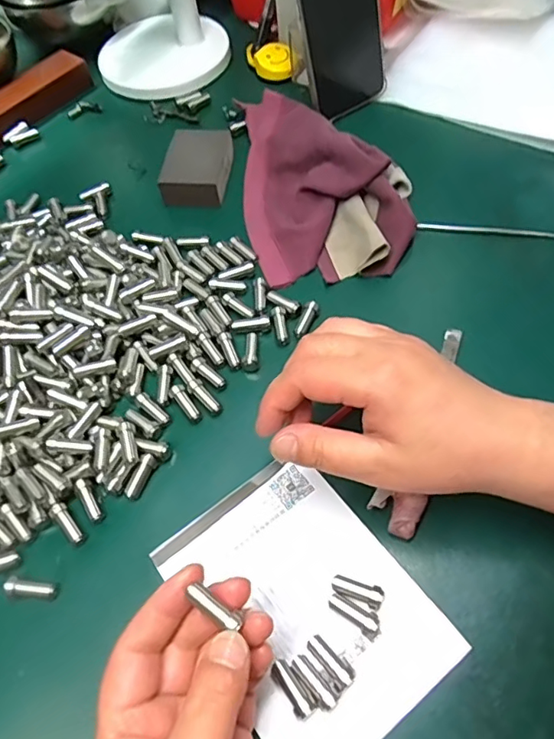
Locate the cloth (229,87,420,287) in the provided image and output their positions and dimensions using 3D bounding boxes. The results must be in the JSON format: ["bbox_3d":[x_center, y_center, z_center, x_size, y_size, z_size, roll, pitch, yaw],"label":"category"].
[{"bbox_3d":[0.034,-0.166,0.428,0.124,0.041,0.210,-7,60,0],"label":"cloth"}]

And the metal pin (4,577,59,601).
[{"bbox_3d":[-0.135,0.120,0.294,0.028,0.008,0.009,11,60,-6],"label":"metal pin"}]

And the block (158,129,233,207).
[{"bbox_3d":[-0.067,-0.173,0.450,0.050,0.022,0.071,4,60,6],"label":"block"}]

